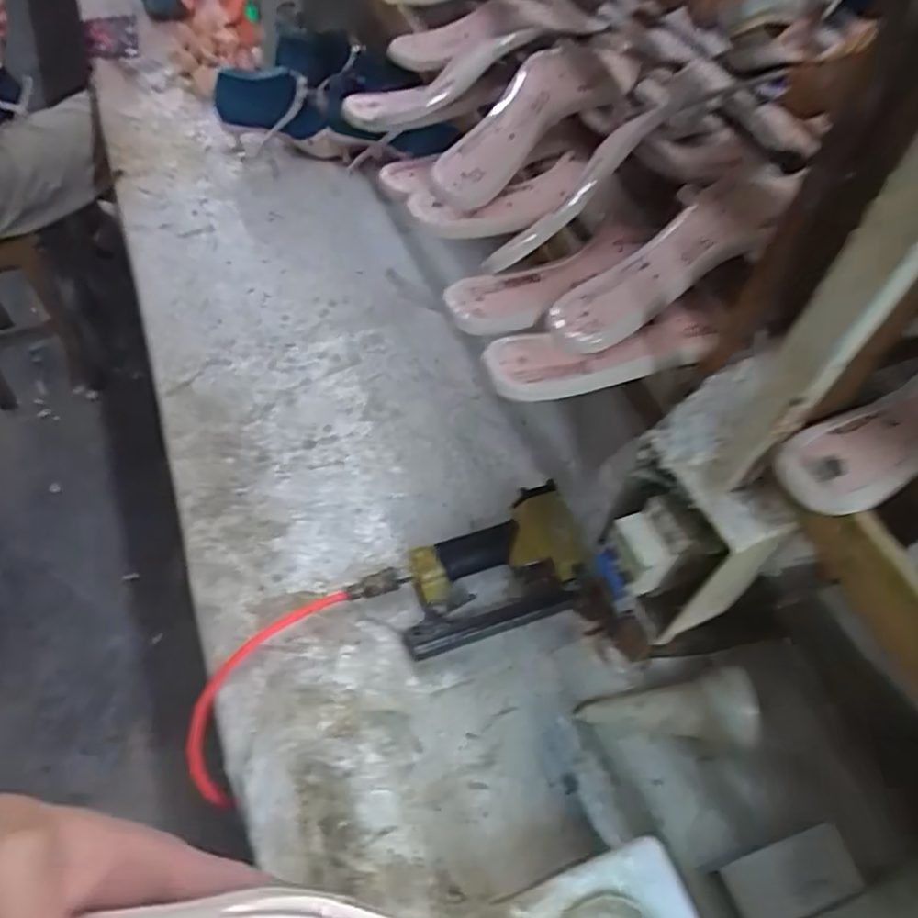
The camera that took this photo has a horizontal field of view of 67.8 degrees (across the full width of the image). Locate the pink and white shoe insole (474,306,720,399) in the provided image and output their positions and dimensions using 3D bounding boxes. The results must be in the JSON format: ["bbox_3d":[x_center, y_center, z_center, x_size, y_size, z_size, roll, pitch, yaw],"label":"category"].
[{"bbox_3d":[0.092,-0.067,0.443,0.150,0.026,0.048,-7,55,-9],"label":"pink and white shoe insole"}]

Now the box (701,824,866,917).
[{"bbox_3d":[0.255,0.327,0.532,0.103,0.026,0.054,-14,55,-14],"label":"box"}]

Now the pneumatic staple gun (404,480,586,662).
[{"bbox_3d":[0.028,0.109,0.671,0.188,0.043,0.115,-15,55,-15],"label":"pneumatic staple gun"}]

